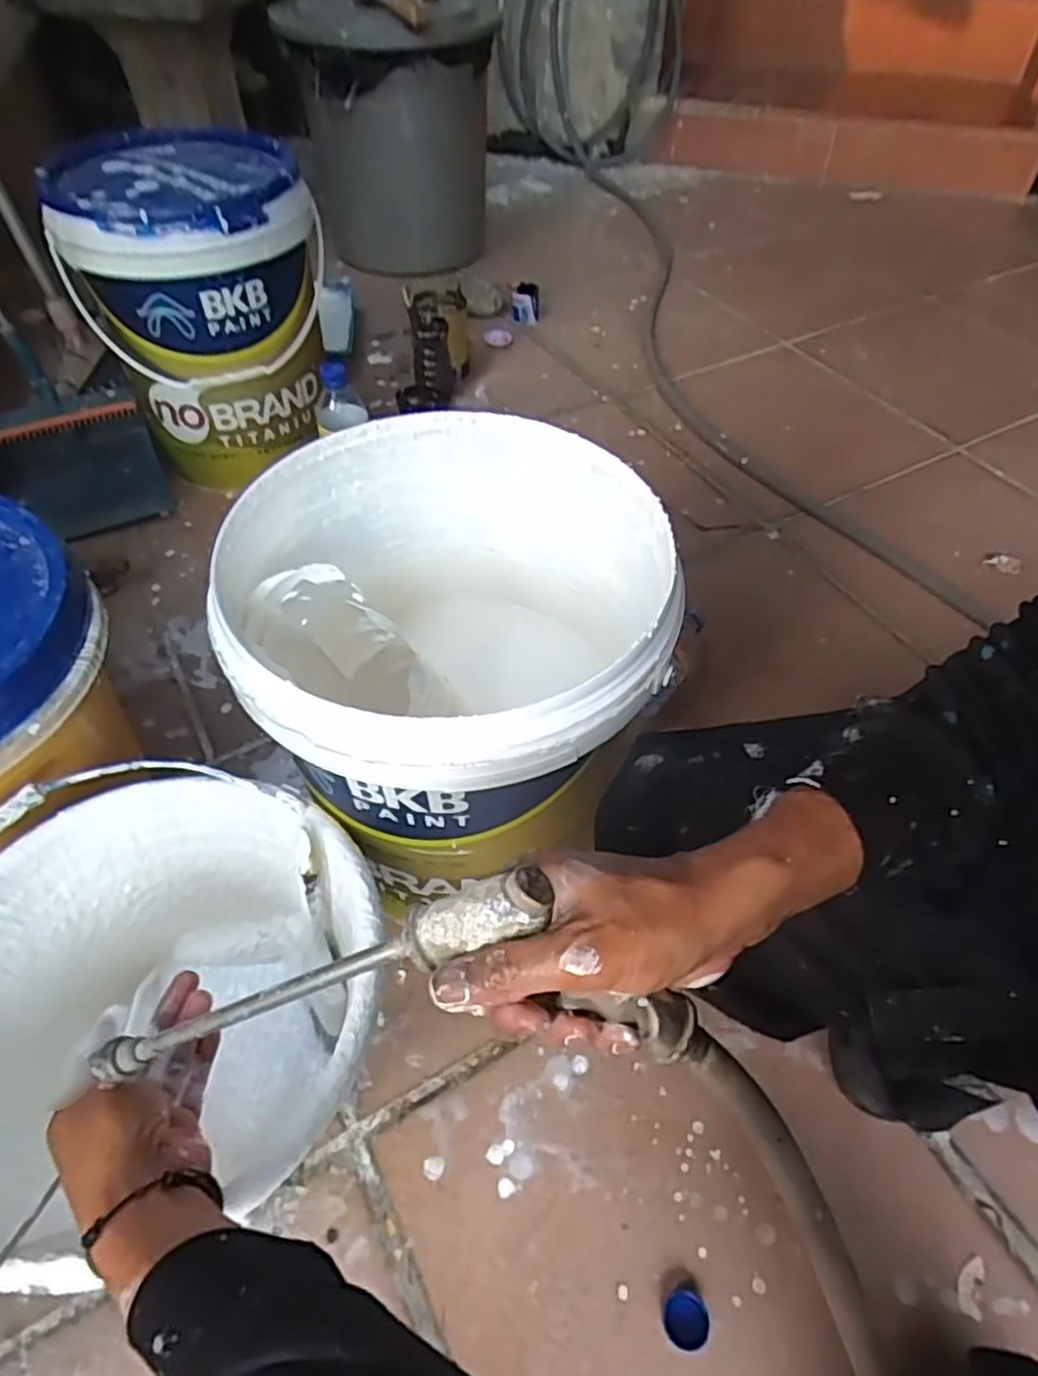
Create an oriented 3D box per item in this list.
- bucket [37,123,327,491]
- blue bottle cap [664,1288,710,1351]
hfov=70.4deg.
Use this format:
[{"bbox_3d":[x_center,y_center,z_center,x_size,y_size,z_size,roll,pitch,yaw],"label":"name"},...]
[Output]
[{"bbox_3d":[-0.428,-0.521,1.021,0.297,0.338,0.301,-14,52,-13],"label":"bucket"},{"bbox_3d":[0.116,0.440,0.513,0.028,0.014,0.032,9,52,4],"label":"blue bottle cap"}]

